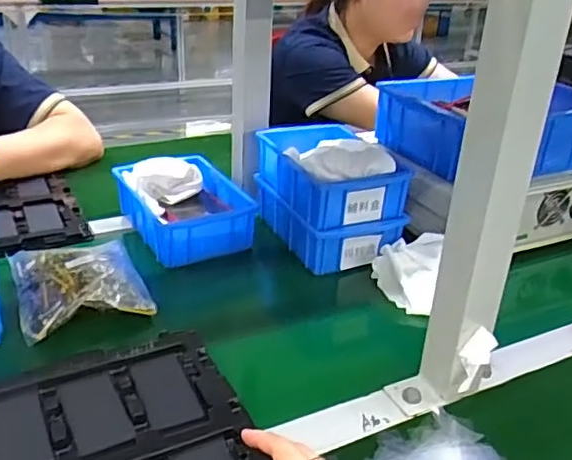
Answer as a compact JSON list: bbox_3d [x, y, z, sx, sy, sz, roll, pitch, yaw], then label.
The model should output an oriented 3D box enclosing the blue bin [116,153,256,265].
[{"bbox_3d":[-0.139,-0.035,0.835,0.139,0.074,0.190,-14,32,-29],"label":"blue bin"}]

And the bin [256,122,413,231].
[{"bbox_3d":[0.054,-0.080,0.821,0.139,0.088,0.221,-8,30,-20],"label":"bin"}]

